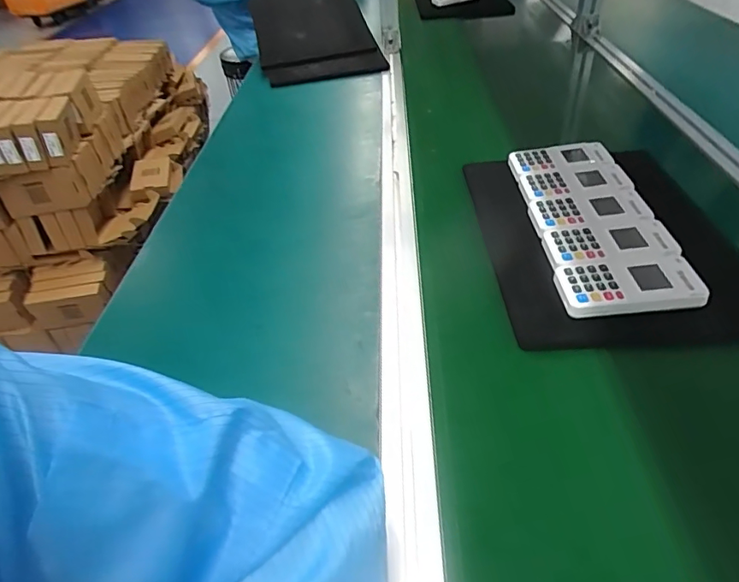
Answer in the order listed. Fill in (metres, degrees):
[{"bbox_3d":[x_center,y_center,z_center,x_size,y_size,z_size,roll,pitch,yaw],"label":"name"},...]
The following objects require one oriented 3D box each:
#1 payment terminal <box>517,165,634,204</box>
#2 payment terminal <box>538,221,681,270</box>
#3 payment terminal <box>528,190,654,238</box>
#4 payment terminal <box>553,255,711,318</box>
[{"bbox_3d":[0.250,-0.134,0.613,0.121,0.014,0.067,-2,42,5],"label":"payment terminal"},{"bbox_3d":[0.248,-0.050,0.520,0.122,0.015,0.065,-2,42,5],"label":"payment terminal"},{"bbox_3d":[0.247,-0.091,0.566,0.120,0.018,0.070,-1,42,6],"label":"payment terminal"},{"bbox_3d":[0.244,-0.007,0.474,0.121,0.021,0.059,-3,42,3],"label":"payment terminal"}]

